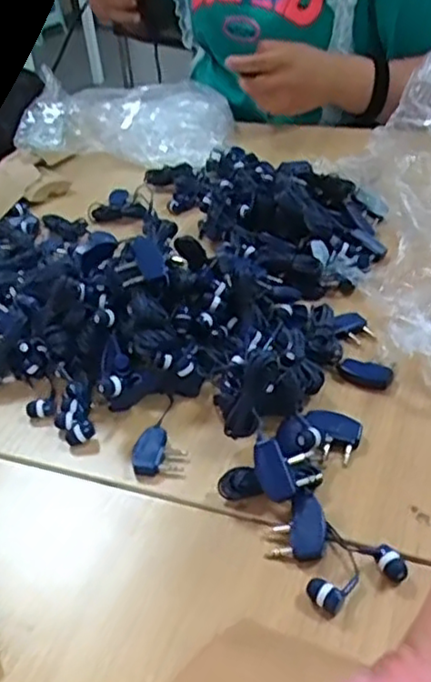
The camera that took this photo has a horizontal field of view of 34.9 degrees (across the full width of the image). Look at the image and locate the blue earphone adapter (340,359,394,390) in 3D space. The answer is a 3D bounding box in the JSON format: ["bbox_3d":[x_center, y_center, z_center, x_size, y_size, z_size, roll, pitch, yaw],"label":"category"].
[{"bbox_3d":[0.100,0.021,0.460,0.035,0.007,0.017,20,45,31],"label":"blue earphone adapter"}]

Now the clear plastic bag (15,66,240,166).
[{"bbox_3d":[-0.109,-0.276,0.850,0.257,0.054,0.206,0,38,7],"label":"clear plastic bag"}]

